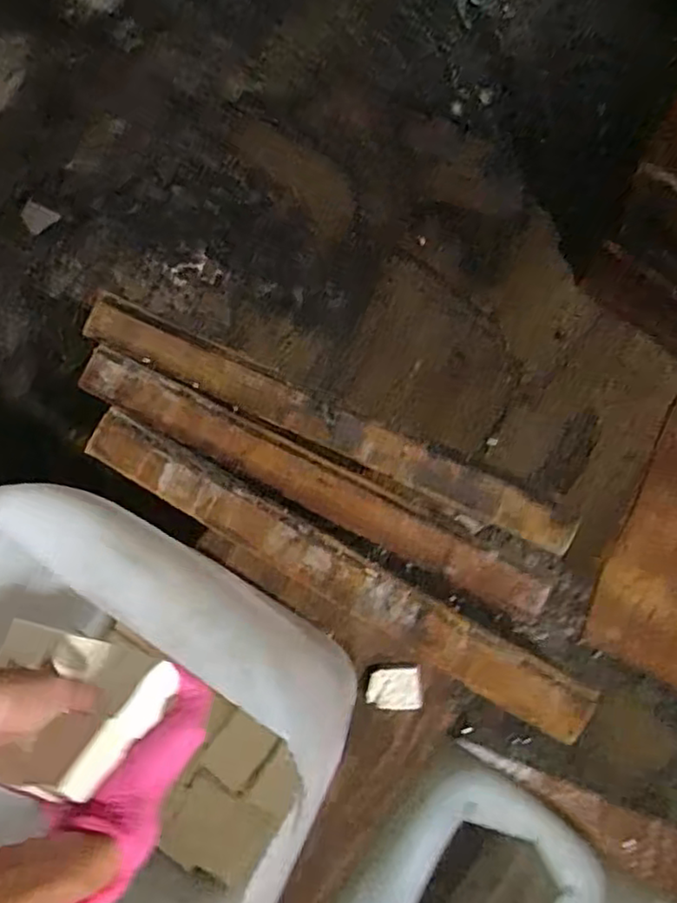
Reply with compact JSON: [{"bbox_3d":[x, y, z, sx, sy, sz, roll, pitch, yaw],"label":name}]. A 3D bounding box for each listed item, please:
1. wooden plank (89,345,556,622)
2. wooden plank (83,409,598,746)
[{"bbox_3d":[-0.029,0.030,0.677,0.517,0.010,0.054,27,91,5],"label":"wooden plank"},{"bbox_3d":[-0.010,0.117,0.658,0.545,0.029,0.054,29,74,7],"label":"wooden plank"}]

